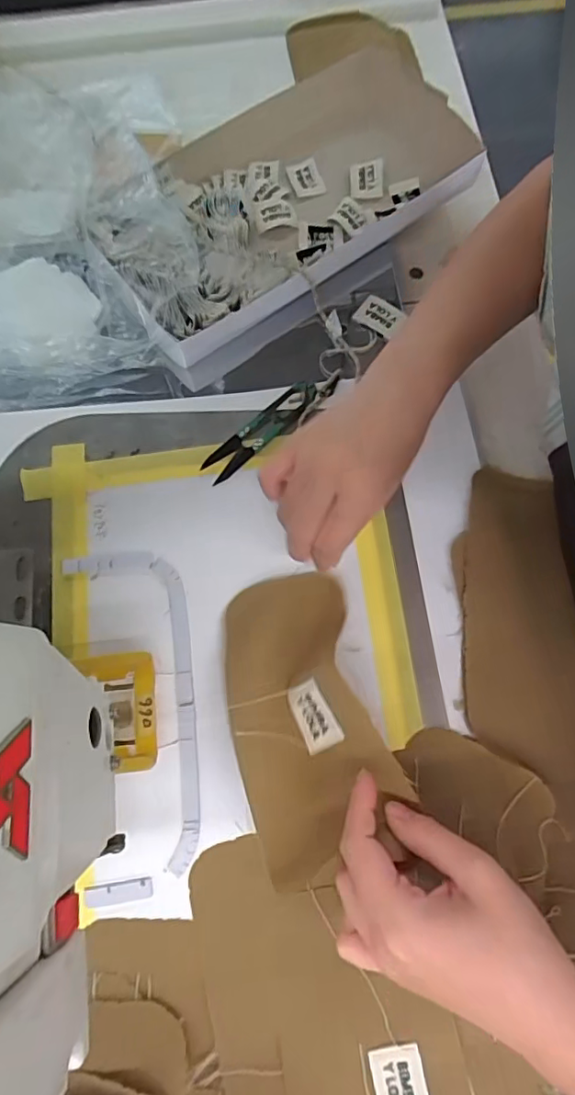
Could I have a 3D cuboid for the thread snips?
[{"bbox_3d":[-0.012,-0.094,0.410,0.121,0.006,0.024,-40,76,-10],"label":"thread snips"}]

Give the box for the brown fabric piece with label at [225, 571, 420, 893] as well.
[{"bbox_3d":[0.012,0.098,0.331,0.089,0.024,0.176,-8,64,-1],"label":"brown fabric piece with label"}]

